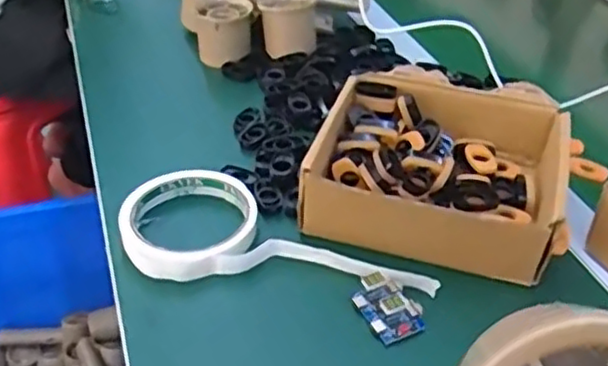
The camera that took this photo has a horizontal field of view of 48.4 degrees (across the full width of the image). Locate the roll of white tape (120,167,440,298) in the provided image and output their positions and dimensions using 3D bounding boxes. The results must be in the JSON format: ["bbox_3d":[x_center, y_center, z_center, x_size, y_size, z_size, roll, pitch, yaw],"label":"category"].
[{"bbox_3d":[-0.019,0.031,0.473,0.210,0.024,0.095,2,38,0],"label":"roll of white tape"}]

